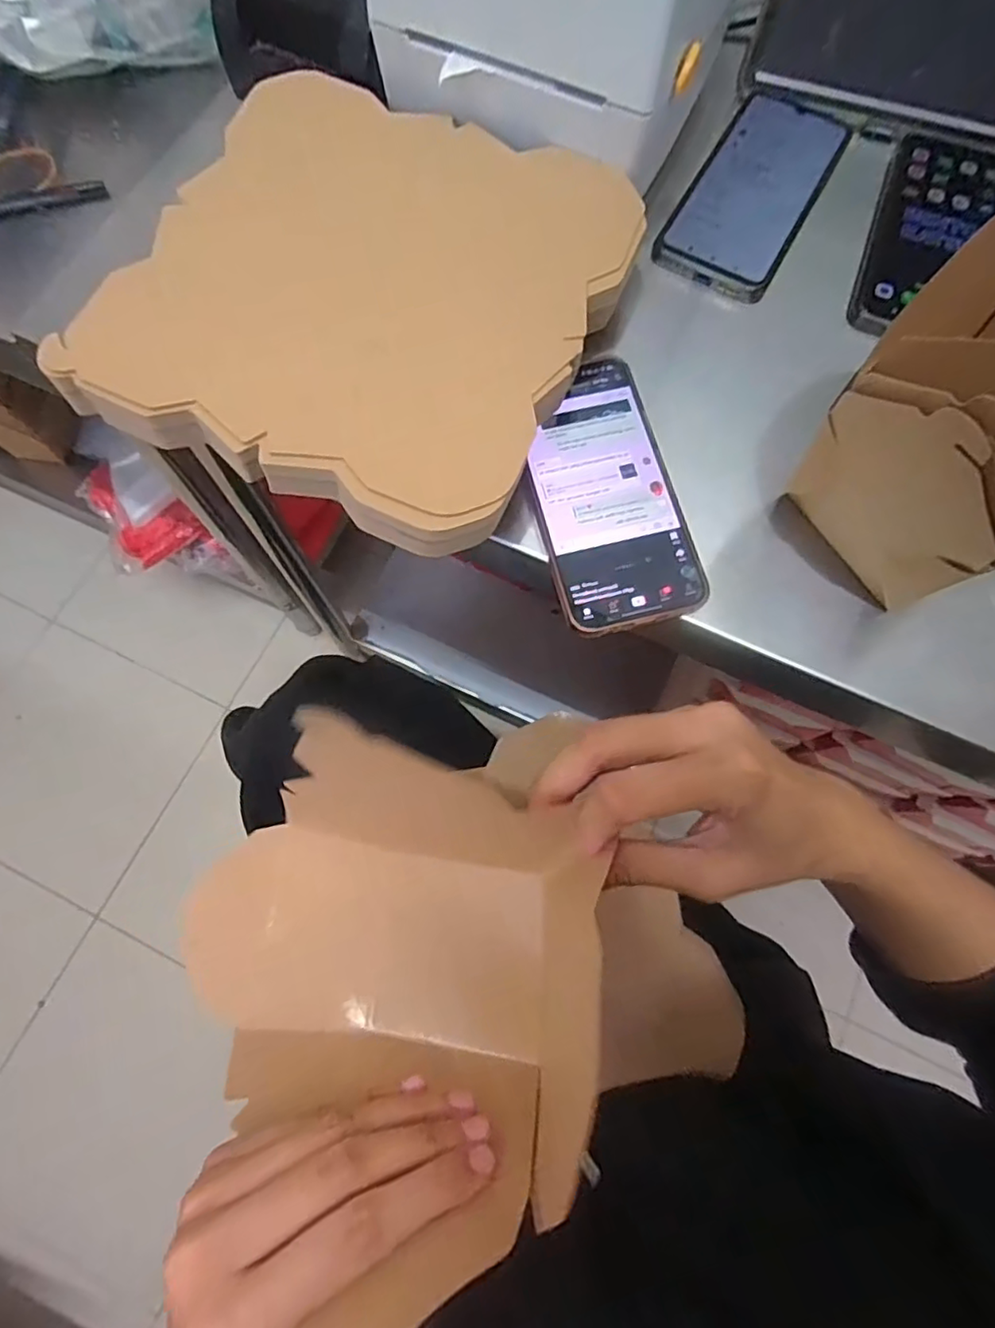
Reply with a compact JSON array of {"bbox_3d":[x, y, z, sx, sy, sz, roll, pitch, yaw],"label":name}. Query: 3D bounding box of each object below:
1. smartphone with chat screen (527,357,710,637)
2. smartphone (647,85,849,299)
[{"bbox_3d":[0.059,-0.096,0.340,0.077,0.006,0.158,-12,74,-5],"label":"smartphone with chat screen"},{"bbox_3d":[0.179,-0.328,0.420,0.079,0.011,0.183,28,74,7],"label":"smartphone"}]

